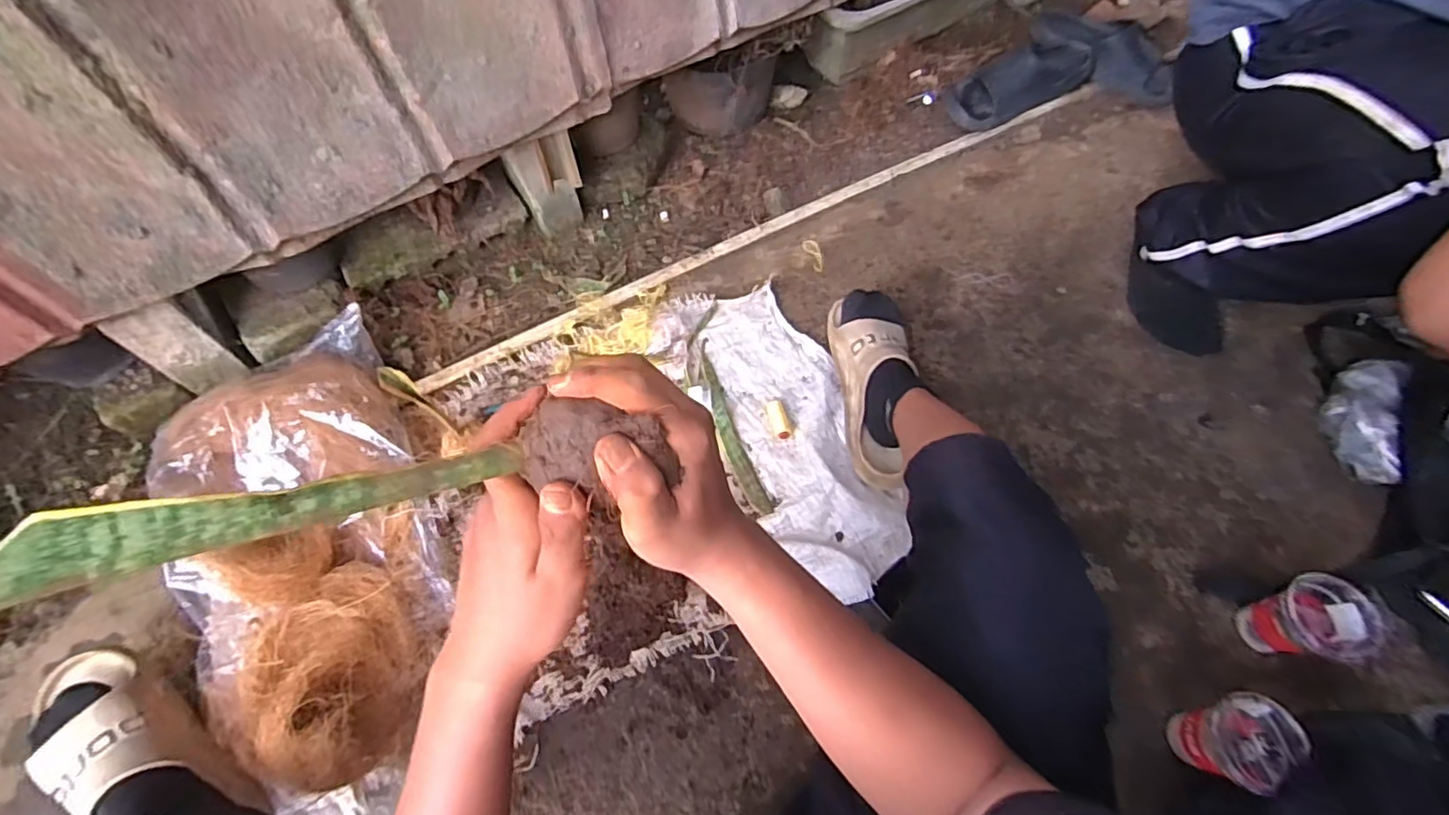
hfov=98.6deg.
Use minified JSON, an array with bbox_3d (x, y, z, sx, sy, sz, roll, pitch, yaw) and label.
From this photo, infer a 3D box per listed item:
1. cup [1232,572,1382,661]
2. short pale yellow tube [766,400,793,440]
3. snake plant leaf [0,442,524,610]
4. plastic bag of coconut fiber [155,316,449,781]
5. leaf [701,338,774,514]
[{"bbox_3d":[0.681,0.255,0.742,0.082,0.122,0.090,0,64,0],"label":"cup"},{"bbox_3d":[0.080,0.020,0.910,0.025,0.023,0.066,-13,65,-7],"label":"short pale yellow tube"},{"bbox_3d":[-0.173,0.037,0.253,0.181,0.005,0.024,-14,95,-39],"label":"snake plant leaf"},{"bbox_3d":[-0.515,0.155,0.756,0.292,0.126,0.550,-27,67,-13],"label":"plastic bag of coconut fiber"},{"bbox_3d":[0.004,0.023,0.907,0.032,0.014,0.284,-18,65,-9],"label":"leaf"}]

